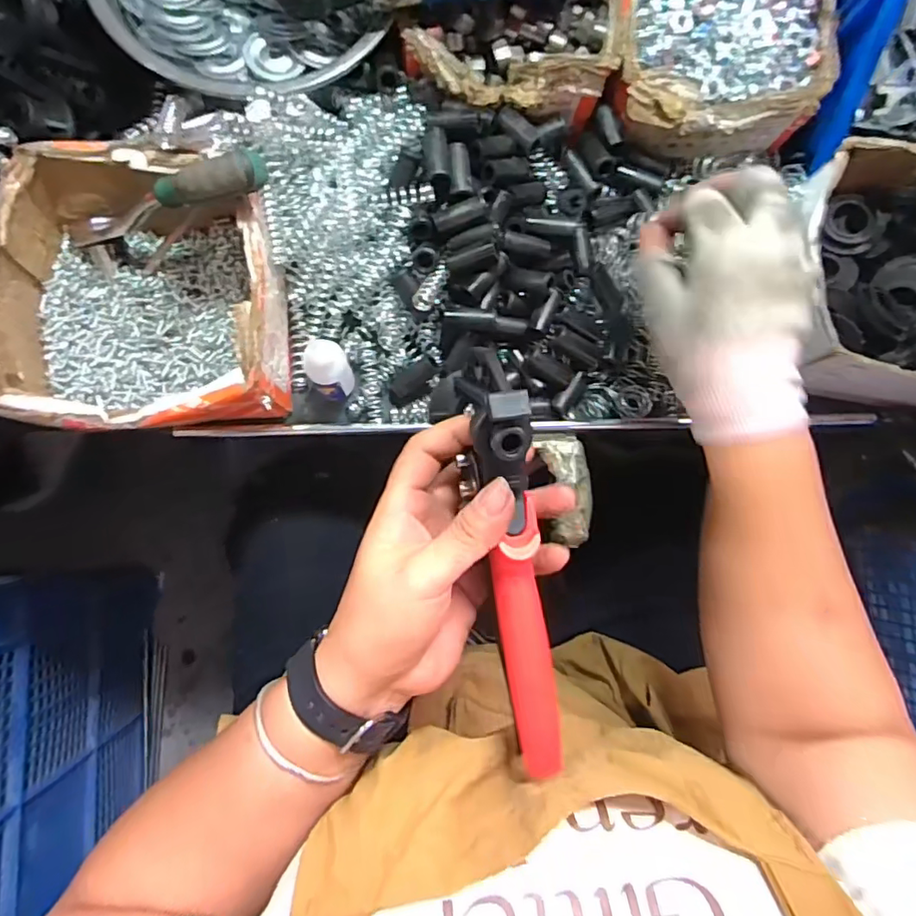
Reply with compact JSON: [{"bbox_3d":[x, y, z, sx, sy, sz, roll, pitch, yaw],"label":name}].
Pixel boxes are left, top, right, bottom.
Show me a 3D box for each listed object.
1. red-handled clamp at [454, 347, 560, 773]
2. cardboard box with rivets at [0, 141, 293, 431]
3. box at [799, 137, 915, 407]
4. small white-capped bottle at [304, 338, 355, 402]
[{"bbox_3d":[0.026,0.054,0.267,0.031,0.025,0.204,-10,102,-7],"label":"red-handled clamp"},{"bbox_3d":[-0.183,-0.095,0.331,0.145,0.072,0.160,-4,84,-6],"label":"cardboard box with rivets"},{"bbox_3d":[0.292,-0.117,0.373,0.153,0.067,0.155,8,83,-5],"label":"box"},{"bbox_3d":[-0.079,-0.052,0.349,0.025,0.063,0.022,-27,87,-8],"label":"small white-capped bottle"}]

